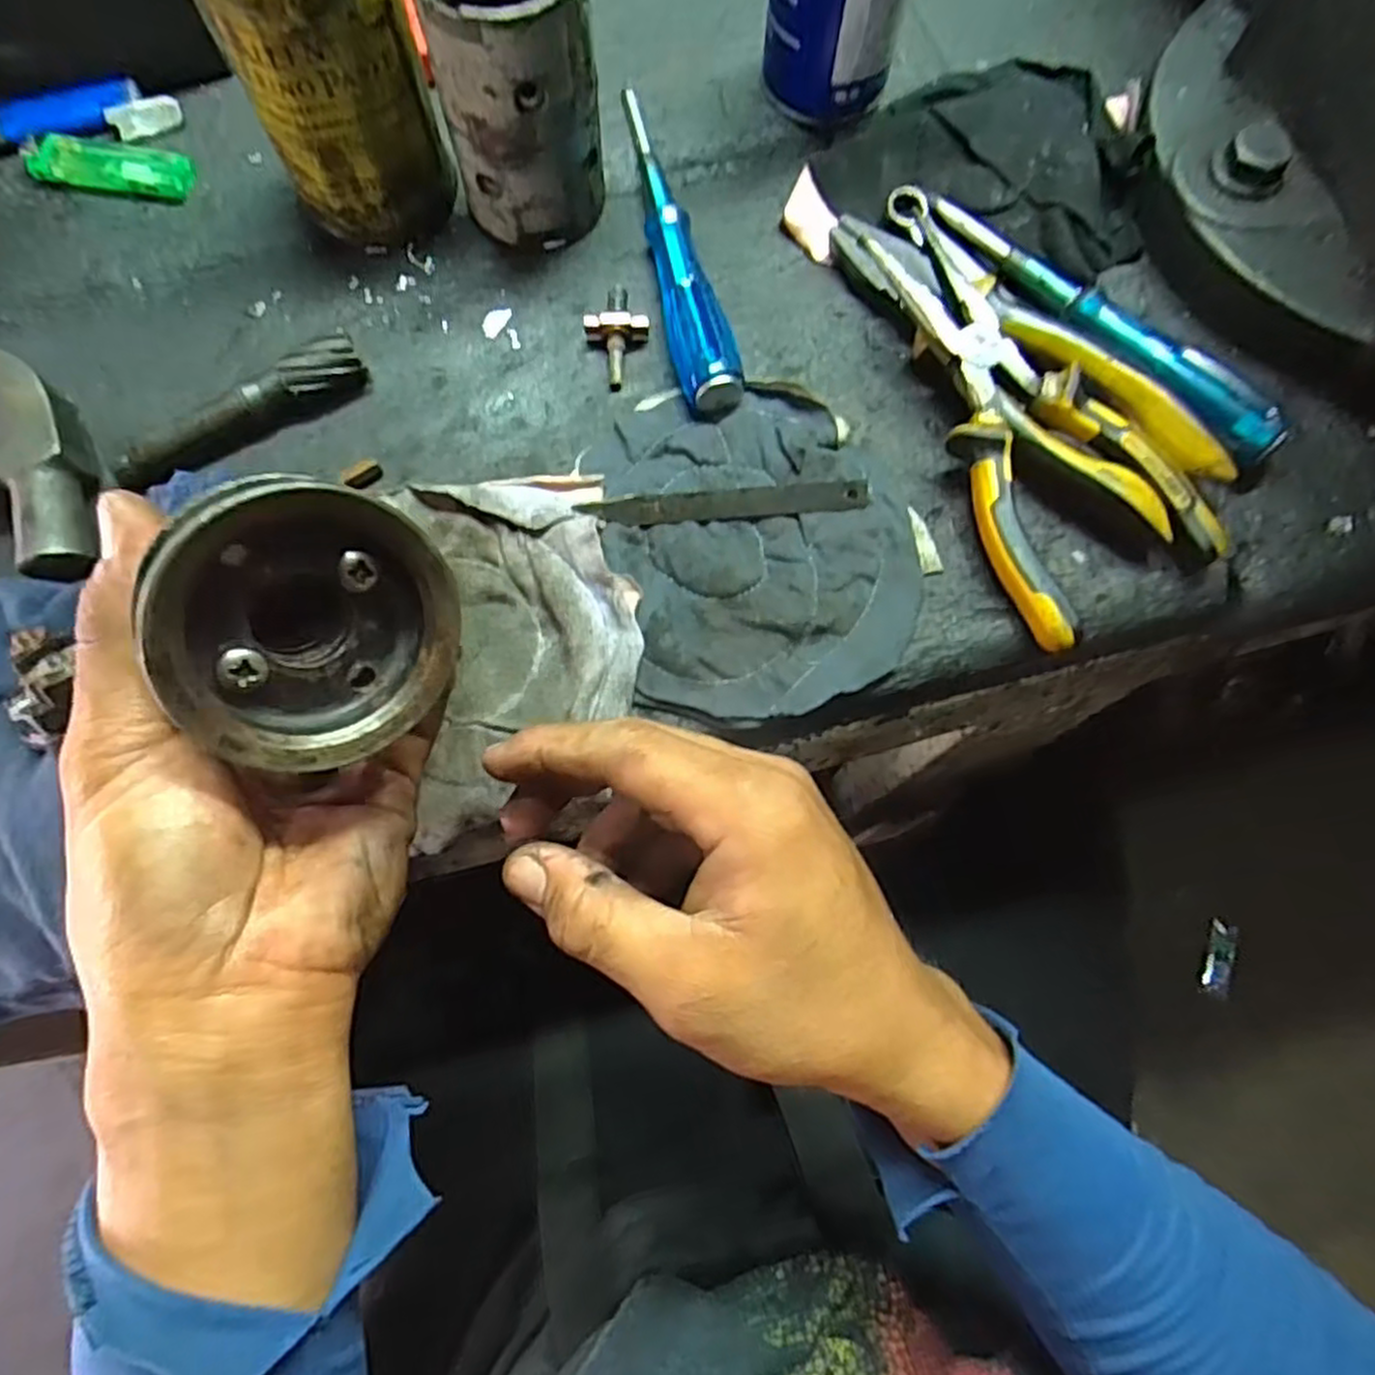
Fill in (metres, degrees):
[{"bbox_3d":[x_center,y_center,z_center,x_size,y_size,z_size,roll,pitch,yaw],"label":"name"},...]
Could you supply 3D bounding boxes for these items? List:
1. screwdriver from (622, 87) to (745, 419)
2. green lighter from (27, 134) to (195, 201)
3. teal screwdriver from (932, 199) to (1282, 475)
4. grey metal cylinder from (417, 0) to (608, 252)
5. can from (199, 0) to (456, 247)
[{"bbox_3d":[-0.010,-0.212,0.365,0.026,0.022,0.186,-14,73,-4],"label":"screwdriver"},{"bbox_3d":[-0.279,-0.254,0.375,0.072,0.012,0.026,8,73,3],"label":"green lighter"},{"bbox_3d":[0.183,-0.166,0.341,0.021,0.024,0.182,-35,76,-10],"label":"teal screwdriver"},{"bbox_3d":[-0.074,-0.255,0.332,0.068,0.109,0.073,-11,73,-3],"label":"grey metal cylinder"},{"bbox_3d":[-0.151,-0.261,0.329,0.076,0.117,0.077,0,72,0],"label":"can"}]

